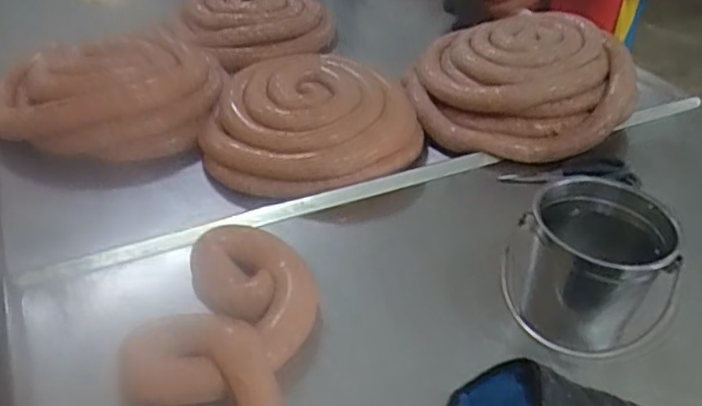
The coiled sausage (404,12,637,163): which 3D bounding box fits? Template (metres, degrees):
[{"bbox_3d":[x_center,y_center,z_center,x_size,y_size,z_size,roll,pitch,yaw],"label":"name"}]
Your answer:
[{"bbox_3d":[0.256,-0.183,0.971,0.323,0.144,0.253,1,38,-1],"label":"coiled sausage"}]

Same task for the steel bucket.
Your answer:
[{"bbox_3d":[0.237,0.070,0.639,0.148,0.129,0.128,21,42,23],"label":"steel bucket"}]

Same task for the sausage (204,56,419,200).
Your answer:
[{"bbox_3d":[-0.058,-0.124,0.921,0.304,0.098,0.267,-10,39,-14],"label":"sausage"}]

